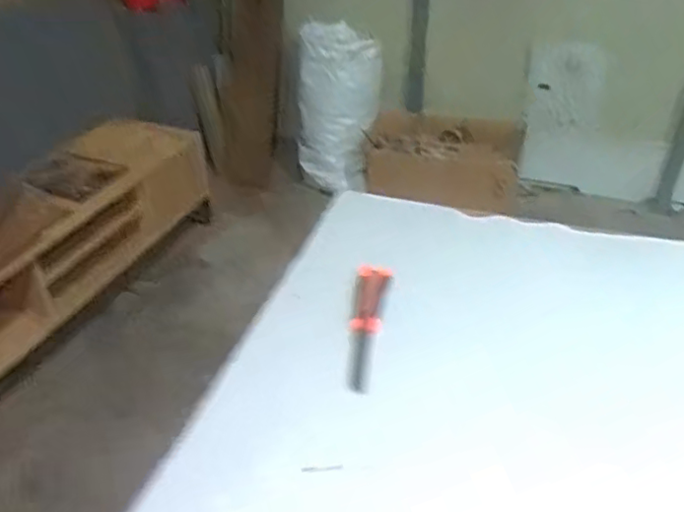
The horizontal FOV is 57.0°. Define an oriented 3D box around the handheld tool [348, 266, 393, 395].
[{"bbox_3d":[0.034,0.085,0.787,0.046,0.044,0.209,5,36,7],"label":"handheld tool"}]

